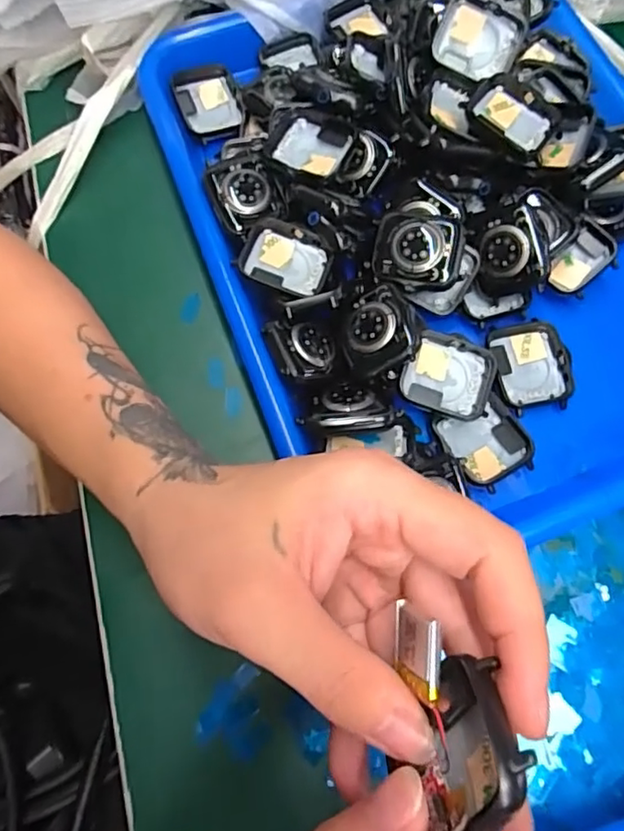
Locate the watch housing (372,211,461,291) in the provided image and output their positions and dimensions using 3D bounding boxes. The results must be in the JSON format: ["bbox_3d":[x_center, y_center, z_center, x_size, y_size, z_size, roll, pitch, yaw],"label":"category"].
[{"bbox_3d":[0.052,-0.081,0.290,0.040,0.009,0.038,10,89,13],"label":"watch housing"}]

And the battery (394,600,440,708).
[{"bbox_3d":[0.028,0.063,0.157,0.004,0.017,0.021,5,84,-27],"label":"battery"}]

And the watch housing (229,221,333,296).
[{"bbox_3d":[-0.013,-0.076,0.295,0.043,0.011,0.034,18,72,6],"label":"watch housing"}]

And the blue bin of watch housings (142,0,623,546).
[{"bbox_3d":[0.077,-0.102,0.304,0.262,0.056,0.315,-16,72,-5],"label":"blue bin of watch housings"}]

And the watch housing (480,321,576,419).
[{"bbox_3d":[0.109,-0.024,0.297,0.038,0.010,0.044,-4,72,-2],"label":"watch housing"}]

